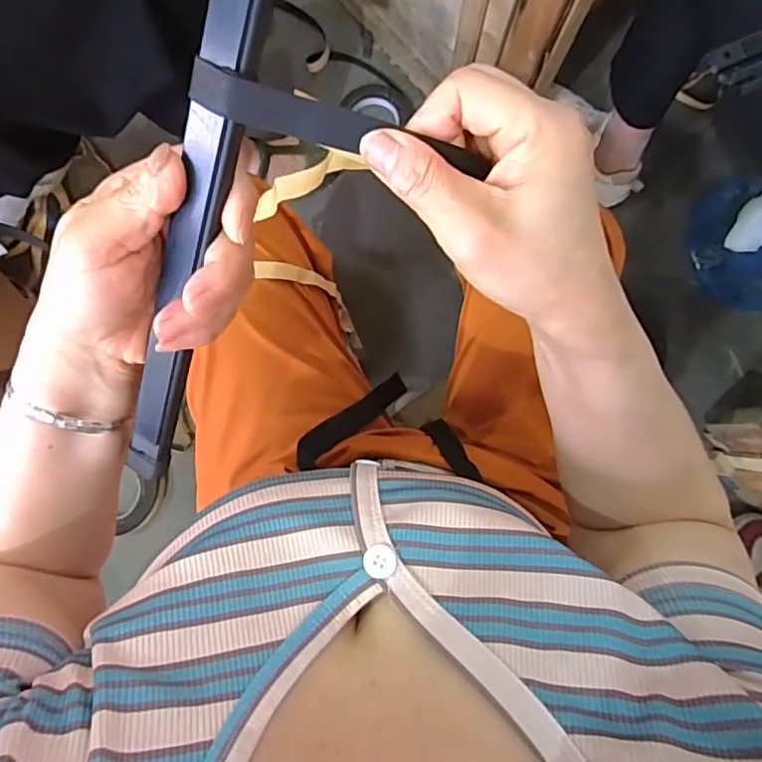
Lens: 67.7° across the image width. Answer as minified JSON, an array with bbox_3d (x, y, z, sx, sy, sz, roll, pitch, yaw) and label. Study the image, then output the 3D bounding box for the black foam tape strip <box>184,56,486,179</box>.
[{"bbox_3d":[-0.011,-0.097,0.217,0.118,0.015,0.016,7,85,-18],"label":"black foam tape strip"}]

